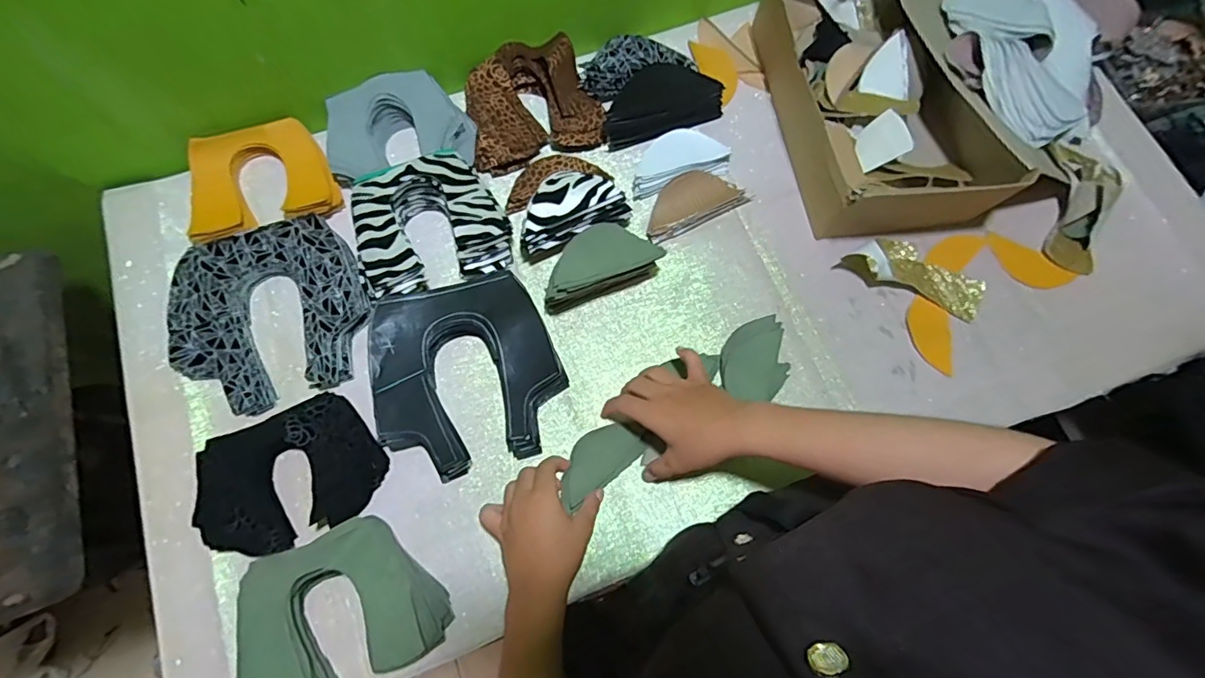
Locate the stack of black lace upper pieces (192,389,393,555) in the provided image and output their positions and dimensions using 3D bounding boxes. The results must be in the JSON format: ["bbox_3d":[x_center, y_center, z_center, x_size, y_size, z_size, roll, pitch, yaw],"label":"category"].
[{"bbox_3d":[-0.309,0.132,0.503,0.161,0.030,0.128,-30,76,-9],"label":"stack of black lace upper pieces"}]

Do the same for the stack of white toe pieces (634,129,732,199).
[{"bbox_3d":[0.087,-0.213,0.610,0.118,0.021,0.064,-18,74,-6],"label":"stack of white toe pieces"}]

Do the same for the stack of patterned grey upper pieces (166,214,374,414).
[{"bbox_3d":[-0.347,-0.031,0.545,0.194,0.022,0.188,-20,74,-7],"label":"stack of patterned grey upper pieces"}]

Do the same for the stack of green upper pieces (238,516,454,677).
[{"bbox_3d":[-0.238,0.246,0.472,0.168,0.054,0.133,-22,75,-7],"label":"stack of green upper pieces"}]

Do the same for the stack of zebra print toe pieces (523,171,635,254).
[{"bbox_3d":[-0.035,-0.142,0.565,0.123,0.062,0.061,-22,75,-7],"label":"stack of zebra print toe pieces"}]

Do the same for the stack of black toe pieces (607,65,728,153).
[{"bbox_3d":[0.071,-0.291,0.627,0.149,0.032,0.091,-9,73,-4],"label":"stack of black toe pieces"}]

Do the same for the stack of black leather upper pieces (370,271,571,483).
[{"bbox_3d":[-0.140,0.036,0.536,0.185,0.028,0.188,-16,74,-6],"label":"stack of black leather upper pieces"}]

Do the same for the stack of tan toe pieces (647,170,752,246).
[{"bbox_3d":[0.102,-0.160,0.603,0.121,0.014,0.064,-25,75,-8],"label":"stack of tan toe pieces"}]

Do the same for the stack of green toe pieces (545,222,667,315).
[{"bbox_3d":[-0.004,-0.078,0.558,0.131,0.066,0.061,-23,75,-8],"label":"stack of green toe pieces"}]

